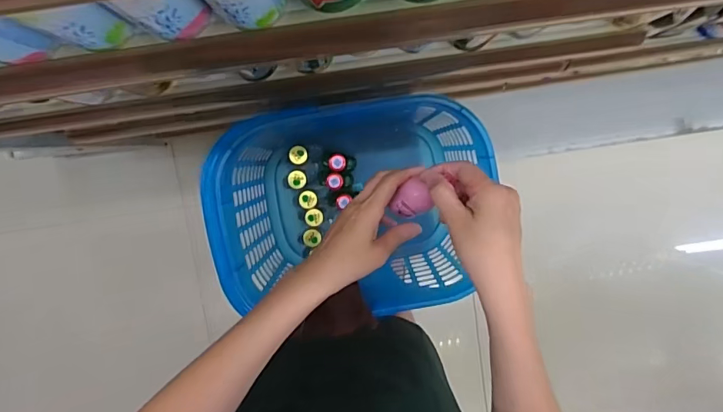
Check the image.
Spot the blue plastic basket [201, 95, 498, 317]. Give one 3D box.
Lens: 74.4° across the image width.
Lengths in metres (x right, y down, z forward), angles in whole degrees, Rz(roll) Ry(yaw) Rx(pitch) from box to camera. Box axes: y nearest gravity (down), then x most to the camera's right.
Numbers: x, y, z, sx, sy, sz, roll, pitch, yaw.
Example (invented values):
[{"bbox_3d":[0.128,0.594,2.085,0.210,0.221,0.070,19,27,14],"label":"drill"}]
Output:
[{"bbox_3d":[-0.022,-0.010,0.772,0.373,0.259,0.278,0,98,-1],"label":"blue plastic basket"}]

